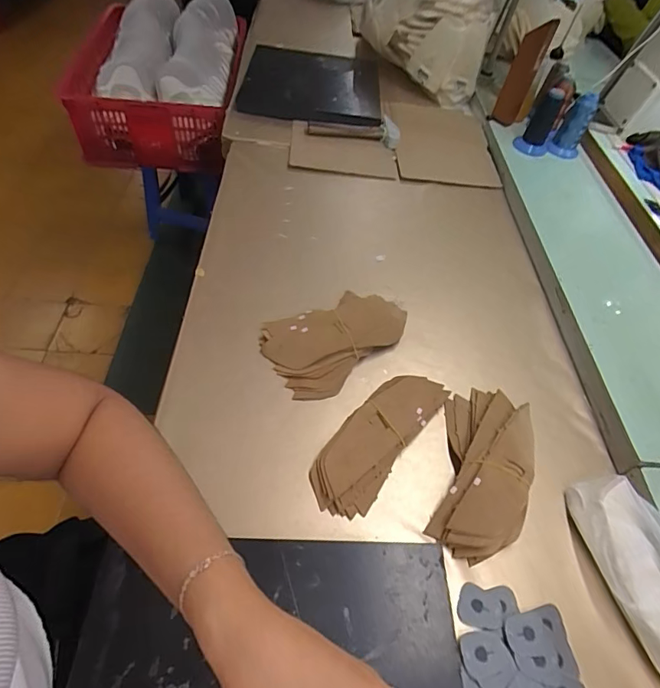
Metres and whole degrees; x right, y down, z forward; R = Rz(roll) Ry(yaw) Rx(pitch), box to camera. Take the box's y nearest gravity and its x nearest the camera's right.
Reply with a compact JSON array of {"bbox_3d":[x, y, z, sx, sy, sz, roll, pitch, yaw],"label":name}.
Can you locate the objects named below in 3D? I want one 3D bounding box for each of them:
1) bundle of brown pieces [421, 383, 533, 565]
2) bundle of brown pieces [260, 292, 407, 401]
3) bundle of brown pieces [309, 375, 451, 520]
[{"bbox_3d":[0.169,0.131,0.481,0.091,0.034,0.193,16,53,7],"label":"bundle of brown pieces"},{"bbox_3d":[0.014,-0.011,0.569,0.193,0.035,0.131,-20,57,-19],"label":"bundle of brown pieces"},{"bbox_3d":[0.055,0.100,0.495,0.071,0.025,0.196,33,56,19],"label":"bundle of brown pieces"}]

